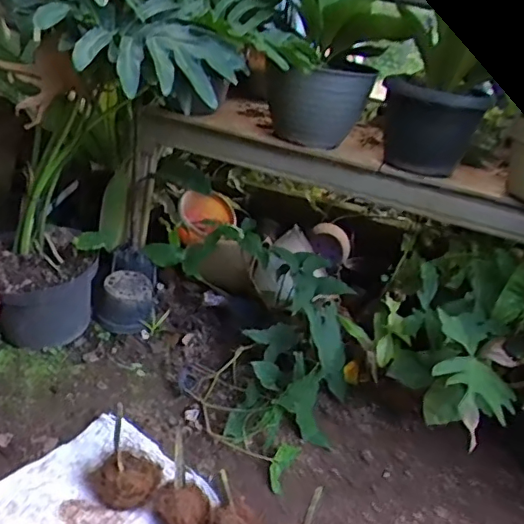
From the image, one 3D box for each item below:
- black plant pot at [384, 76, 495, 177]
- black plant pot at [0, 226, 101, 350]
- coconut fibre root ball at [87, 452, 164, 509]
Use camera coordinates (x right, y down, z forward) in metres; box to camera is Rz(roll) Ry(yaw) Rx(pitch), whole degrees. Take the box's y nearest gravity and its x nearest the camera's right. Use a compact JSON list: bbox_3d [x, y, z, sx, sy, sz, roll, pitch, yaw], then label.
[{"bbox_3d":[0.365,-0.287,1.241,0.215,0.207,0.187,16,29,15],"label":"black plant pot"},{"bbox_3d":[-0.514,0.063,1.298,0.233,0.218,0.254,6,28,-3],"label":"black plant pot"},{"bbox_3d":[-0.231,0.355,0.953,0.114,0.070,0.106,6,28,-3],"label":"coconut fibre root ball"}]

